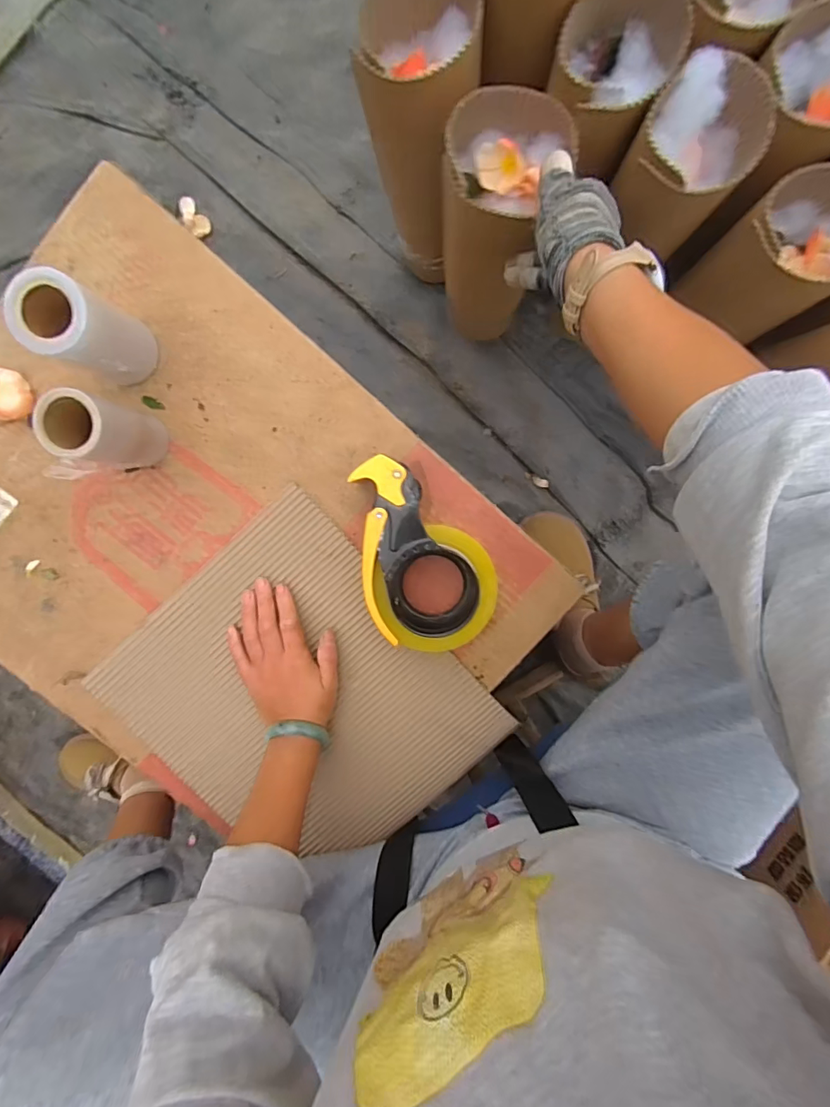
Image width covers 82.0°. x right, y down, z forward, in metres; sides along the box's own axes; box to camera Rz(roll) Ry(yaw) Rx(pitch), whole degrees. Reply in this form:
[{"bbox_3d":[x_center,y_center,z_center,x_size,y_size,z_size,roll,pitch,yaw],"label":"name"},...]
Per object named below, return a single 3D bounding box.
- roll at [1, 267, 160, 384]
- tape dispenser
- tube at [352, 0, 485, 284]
[{"bbox_3d":[-0.266,-0.182,0.396,0.059,0.107,0.060,0,97,0],"label":"roll"},{"bbox_3d":[-0.005,0.008,0.434,0.108,0.064,0.168,-44,95,4],"label":"tape dispenser"},{"bbox_3d":[0.002,-0.409,0.507,0.092,0.298,0.121,-2,96,-1],"label":"tube"}]

